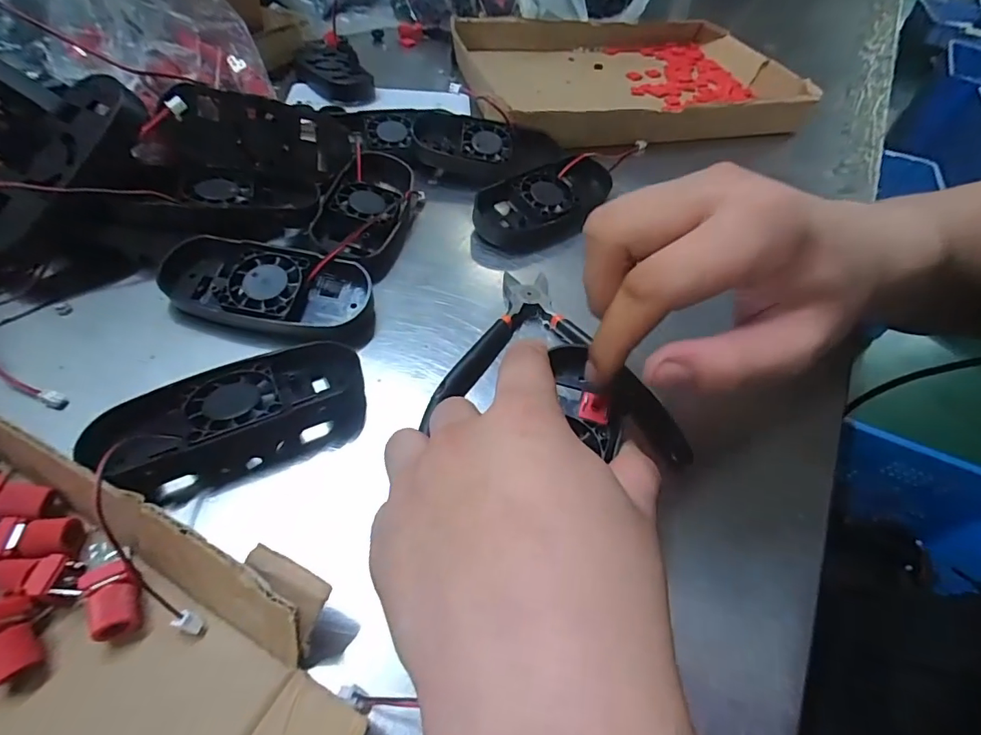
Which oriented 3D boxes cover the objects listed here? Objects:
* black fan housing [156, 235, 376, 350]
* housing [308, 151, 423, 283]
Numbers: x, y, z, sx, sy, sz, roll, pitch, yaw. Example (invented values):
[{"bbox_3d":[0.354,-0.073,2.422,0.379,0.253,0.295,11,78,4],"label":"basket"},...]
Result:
[{"bbox_3d":[-0.125,-0.042,0.272,0.117,0.026,0.054,6,52,-1],"label":"black fan housing"},{"bbox_3d":[-0.080,-0.109,0.327,0.054,0.023,0.113,7,52,0],"label":"housing"}]

